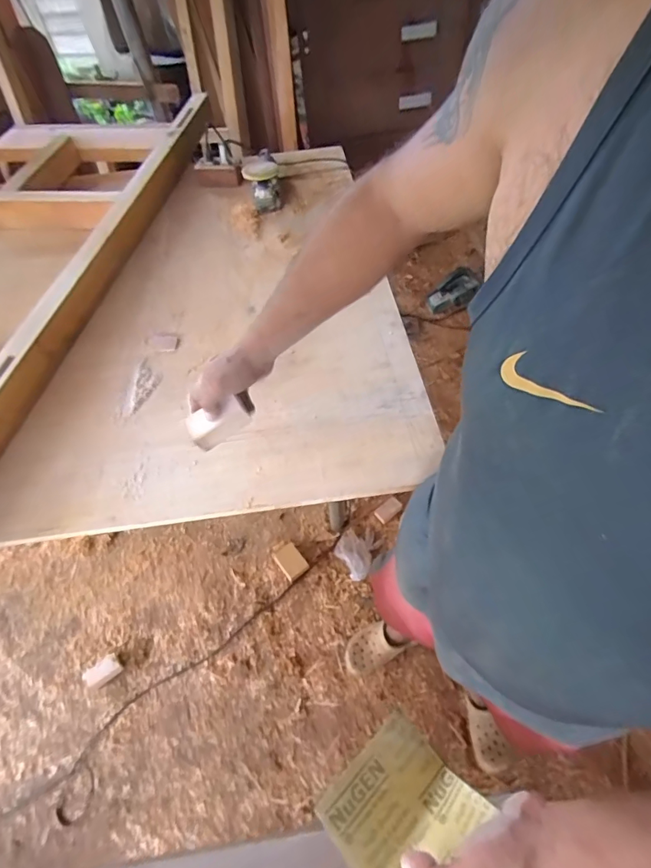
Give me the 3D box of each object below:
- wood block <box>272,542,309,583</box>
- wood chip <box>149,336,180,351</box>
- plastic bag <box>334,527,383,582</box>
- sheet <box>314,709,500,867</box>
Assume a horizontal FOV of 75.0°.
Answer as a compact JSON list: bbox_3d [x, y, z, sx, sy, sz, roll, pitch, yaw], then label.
[{"bbox_3d":[-0.120,0.432,1.448,0.084,0.017,0.117,-33,59,-17],"label":"wood block"},{"bbox_3d":[-0.325,-0.182,0.850,0.059,0.004,0.040,-2,55,4],"label":"wood chip"},{"bbox_3d":[0.106,0.399,1.453,0.132,0.035,0.176,23,60,20],"label":"plastic bag"},{"bbox_3d":[0.067,0.328,0.365,0.113,0.057,0.113,-41,67,-20],"label":"sheet"}]

